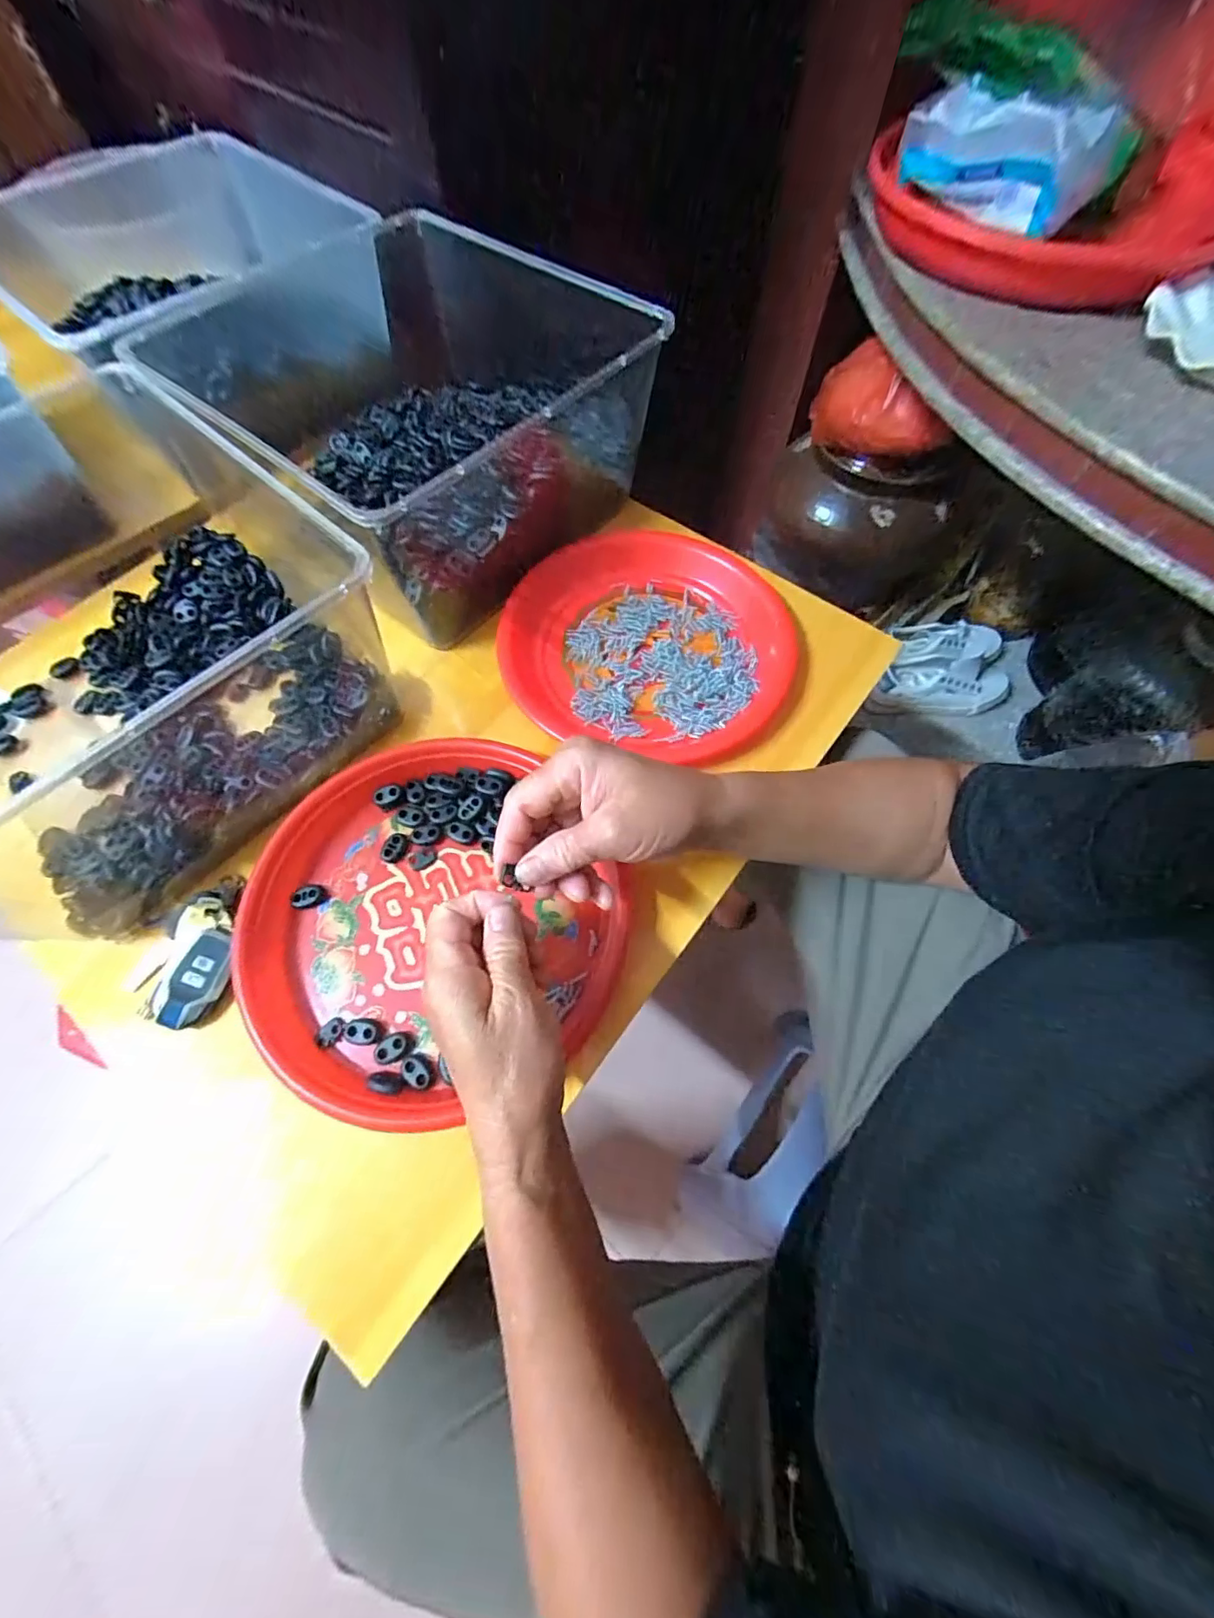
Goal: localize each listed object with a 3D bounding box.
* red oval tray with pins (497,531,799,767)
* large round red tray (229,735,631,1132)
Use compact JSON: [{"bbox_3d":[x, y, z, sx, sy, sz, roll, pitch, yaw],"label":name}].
[{"bbox_3d":[0.035,-0.143,0.447,0.225,0.025,0.208,14,66,6],"label":"red oval tray with pins"},{"bbox_3d":[-0.115,0.062,0.351,0.228,0.036,0.229,0,65,0],"label":"large round red tray"}]

